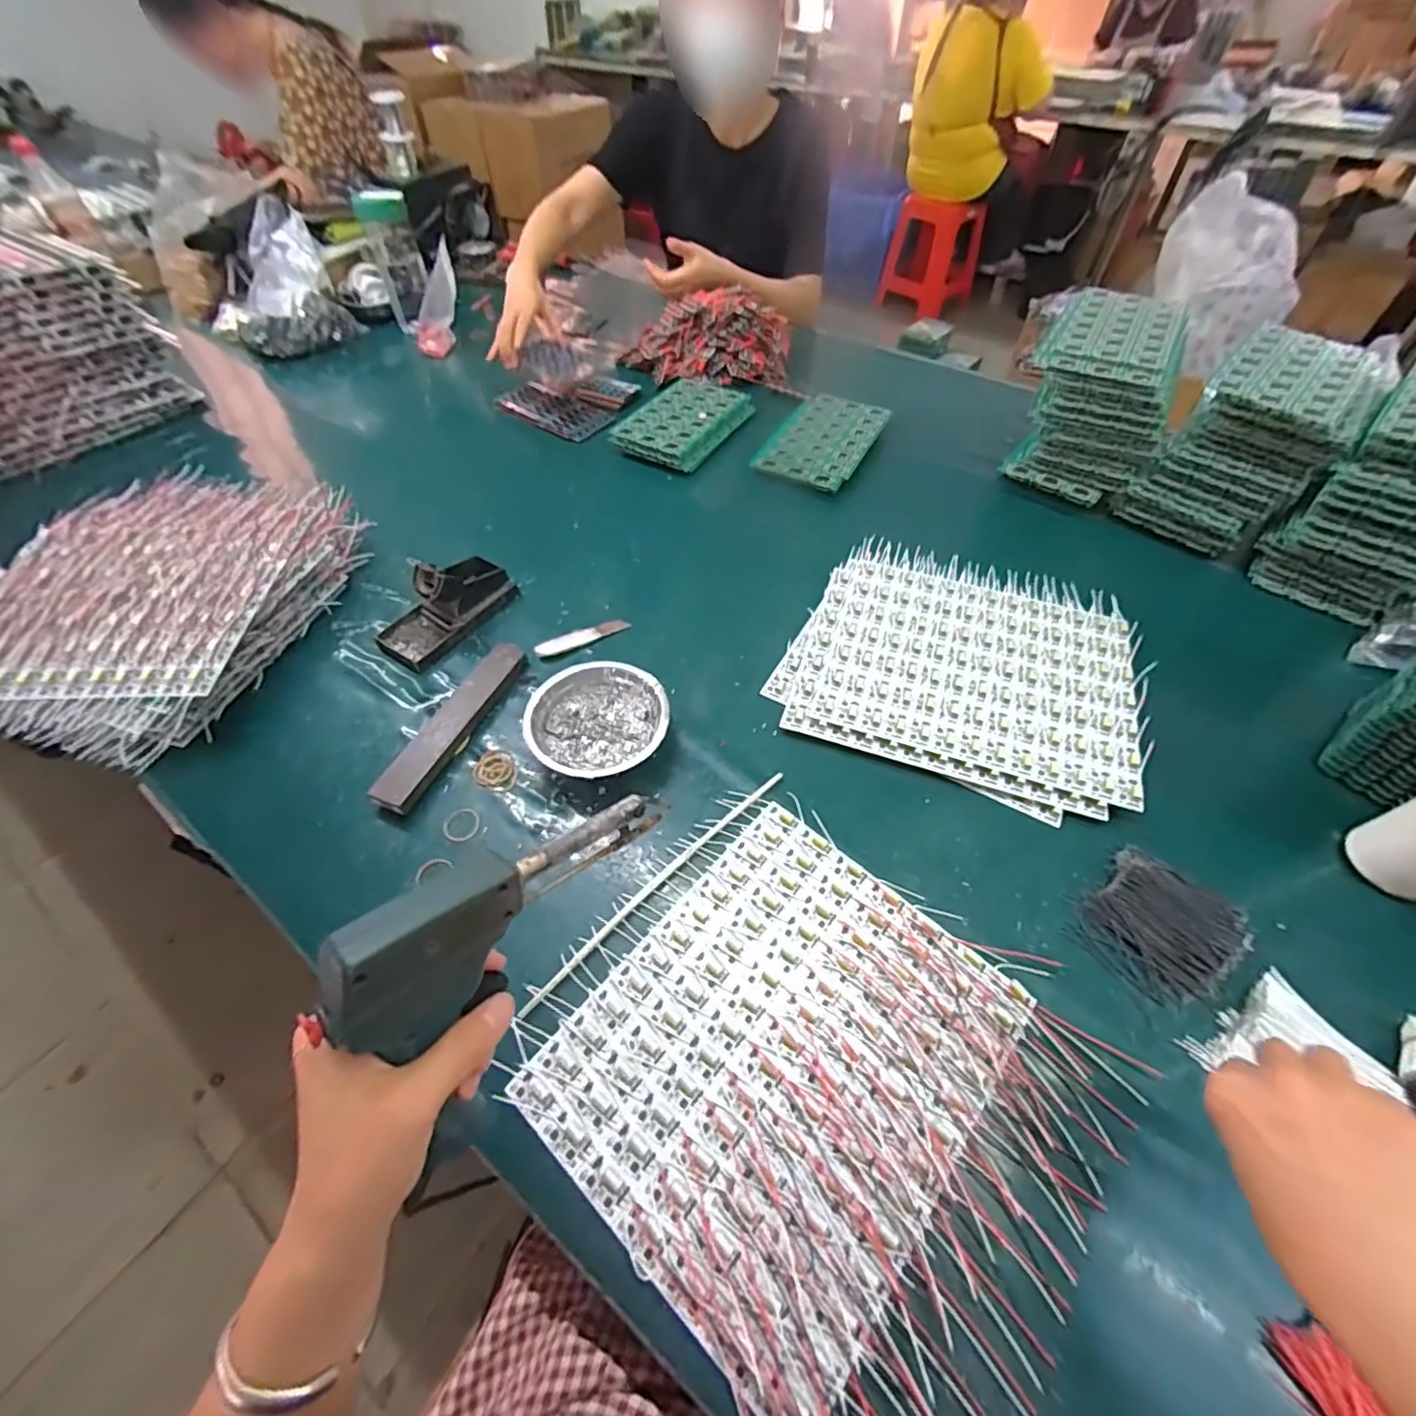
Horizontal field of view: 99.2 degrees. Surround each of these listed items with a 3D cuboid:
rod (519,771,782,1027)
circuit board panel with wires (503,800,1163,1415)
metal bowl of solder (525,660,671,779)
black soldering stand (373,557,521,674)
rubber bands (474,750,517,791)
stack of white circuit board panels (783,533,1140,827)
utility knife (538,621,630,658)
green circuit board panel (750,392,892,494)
[{"bbox_3d":[-0.036,0.139,0.491,0.012,0.011,0.277,38,62,25],"label":"rod"},{"bbox_3d":[0.082,0.250,0.403,0.329,0.024,0.299,37,62,25],"label":"circuit board panel with wires"},{"bbox_3d":[-0.102,0.014,0.572,0.126,0.041,0.121,0,53,0],"label":"metal bowl of solder"},{"bbox_3d":[-0.292,-0.120,0.664,0.076,0.060,0.153,30,58,21],"label":"black soldering stand"},{"bbox_3d":[-0.194,0.057,0.555,0.040,0.008,0.036,26,60,16],"label":"rubber bands"},{"bbox_3d":[0.268,-0.055,0.627,0.312,0.024,0.297,16,55,12],"label":"stack of white circuit board panels"},{"bbox_3d":[-0.138,-0.079,0.660,0.103,0.009,0.020,-22,56,-15],"label":"utility knife"},{"bbox_3d":[0.165,-0.392,0.876,0.142,0.021,0.222,23,57,17],"label":"green circuit board panel"}]

